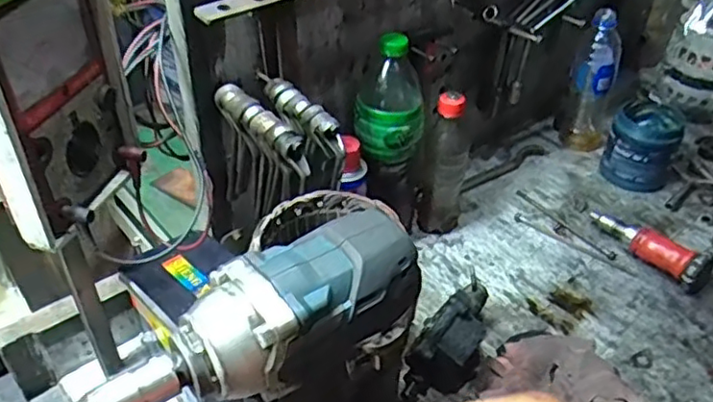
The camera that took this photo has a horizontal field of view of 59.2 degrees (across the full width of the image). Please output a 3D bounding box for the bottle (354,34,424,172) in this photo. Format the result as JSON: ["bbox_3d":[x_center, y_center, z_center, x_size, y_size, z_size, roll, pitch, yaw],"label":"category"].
[{"bbox_3d":[0.038,-0.112,0.687,0.074,0.140,0.064,4,38,2],"label":"bottle"}]

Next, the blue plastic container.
[{"bbox_3d":[0.411,-0.080,0.904,0.094,0.097,0.102,20,41,21],"label":"blue plastic container"}]

